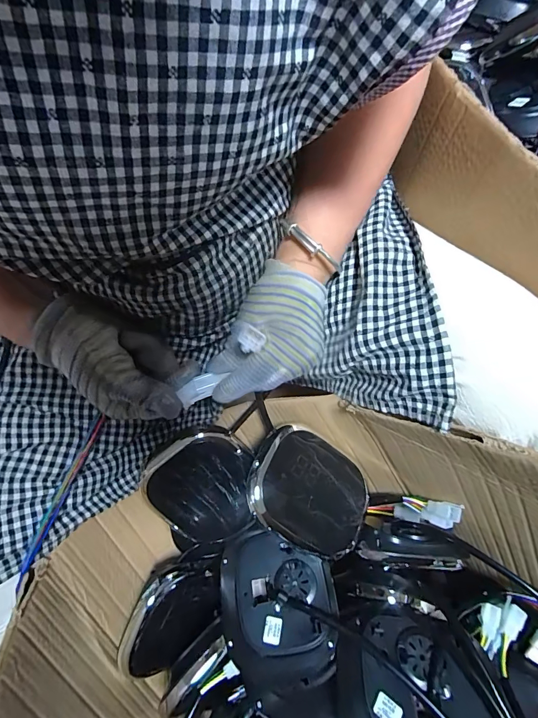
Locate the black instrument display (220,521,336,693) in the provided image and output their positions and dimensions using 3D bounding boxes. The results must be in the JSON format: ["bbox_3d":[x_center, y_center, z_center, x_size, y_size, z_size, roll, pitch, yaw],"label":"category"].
[{"bbox_3d":[0.009,0.259,0.385,0.120,0.050,0.152,-11,68,-3],"label":"black instrument display"}]

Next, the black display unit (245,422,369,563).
[{"bbox_3d":[0.042,0.141,0.408,0.137,0.045,0.113,36,59,-13],"label":"black display unit"}]

